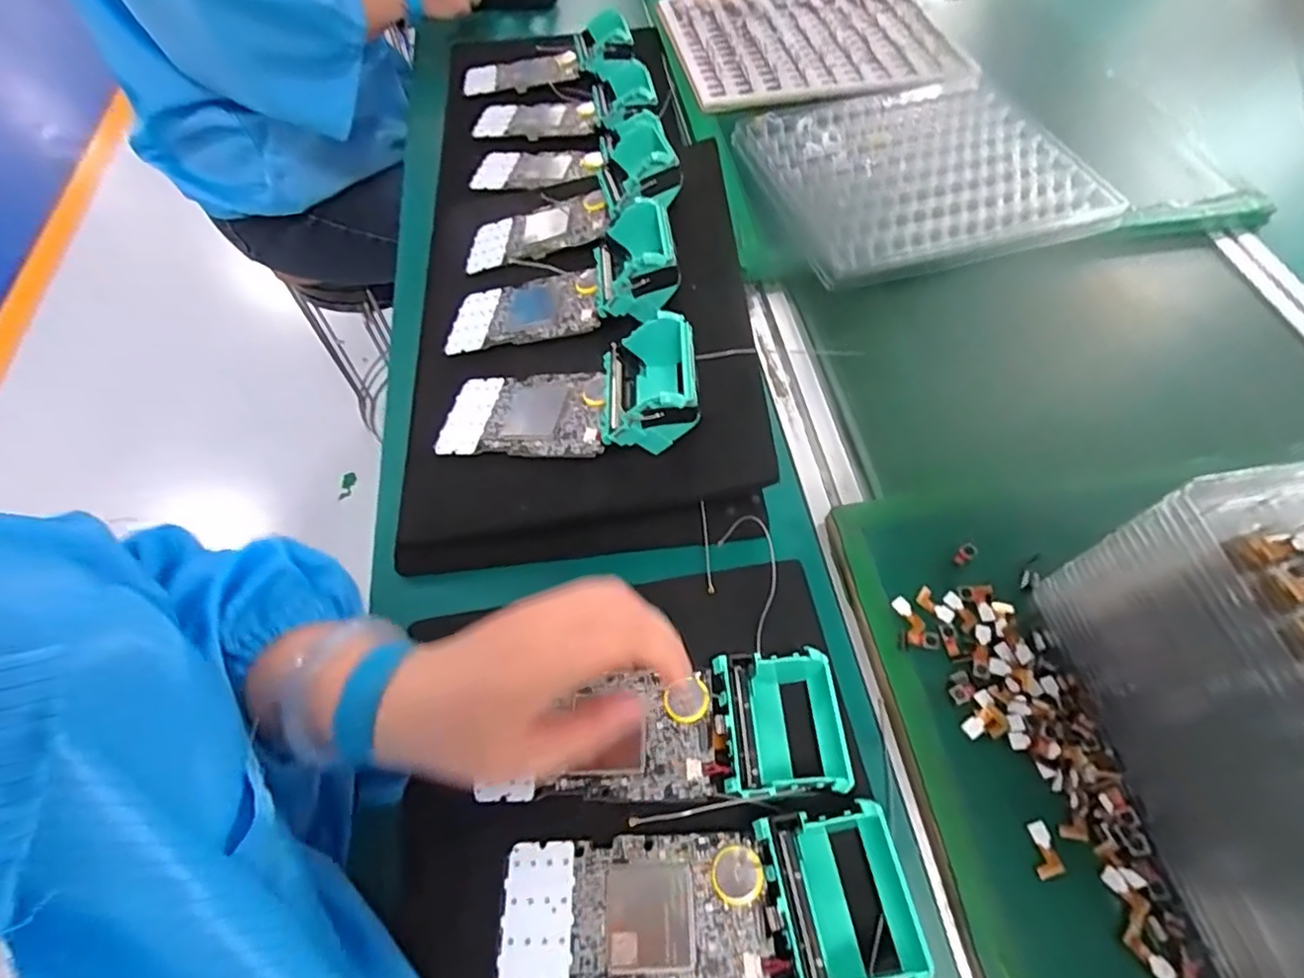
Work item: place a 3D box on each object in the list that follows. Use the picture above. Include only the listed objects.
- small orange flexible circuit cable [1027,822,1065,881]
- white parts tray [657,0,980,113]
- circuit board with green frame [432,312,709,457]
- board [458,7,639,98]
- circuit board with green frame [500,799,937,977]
[{"bbox_3d":[0.194,0.179,0.300,0.011,0.004,0.024,-5,63,-3],"label":"small orange flexible circuit cable"},{"bbox_3d":[0.192,-0.537,0.725,0.321,0.018,0.287,-7,60,-3],"label":"white parts tray"},{"bbox_3d":[-0.055,-0.057,0.396,0.196,0.041,0.077,-5,59,29],"label":"circuit board with green frame"},{"bbox_3d":[-0.122,-0.502,0.709,0.208,0.029,0.081,-6,62,17],"label":"board"},{"bbox_3d":[0.026,0.199,0.282,0.193,0.043,0.075,-6,63,-3],"label":"circuit board with green frame"}]

